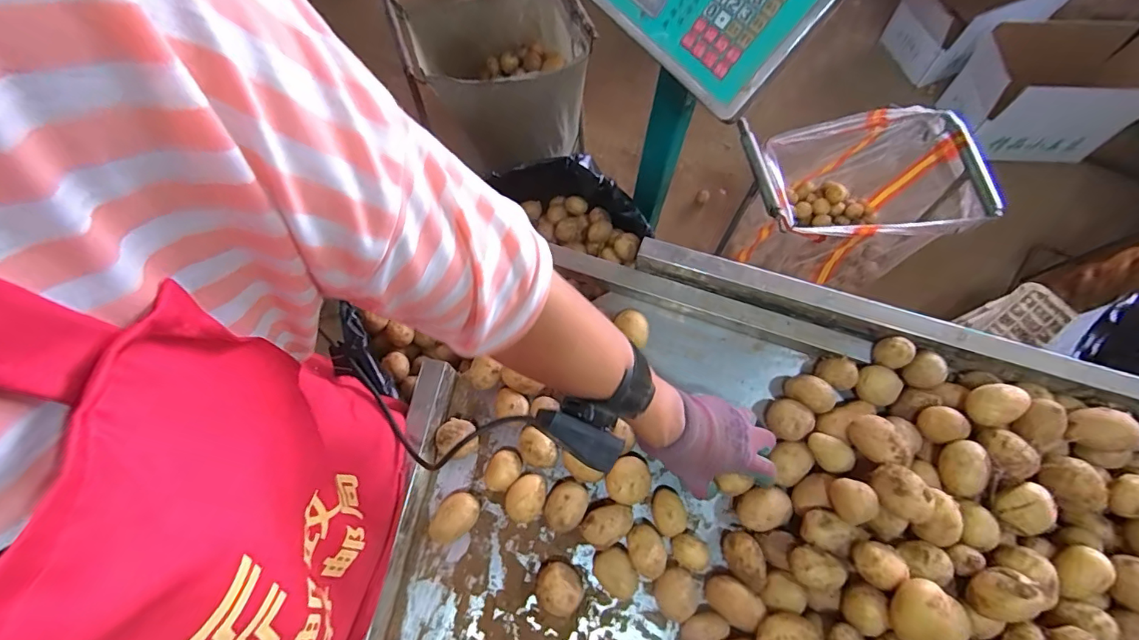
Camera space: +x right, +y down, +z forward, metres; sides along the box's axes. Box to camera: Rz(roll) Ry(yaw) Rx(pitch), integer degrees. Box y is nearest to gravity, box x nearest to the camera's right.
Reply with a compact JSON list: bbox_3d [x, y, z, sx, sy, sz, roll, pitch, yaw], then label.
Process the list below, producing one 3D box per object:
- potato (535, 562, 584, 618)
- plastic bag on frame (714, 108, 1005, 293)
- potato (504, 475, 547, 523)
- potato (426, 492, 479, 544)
[{"bbox_3d":[-0.010,0.252,0.455,0.044,0.037,0.039,30,74,12],"label":"potato"},{"bbox_3d":[0.447,-0.204,0.839,0.352,0.266,0.232,-2,70,2],"label":"plastic bag on frame"},{"bbox_3d":[-0.042,0.177,0.484,0.036,0.035,0.044,19,72,9],"label":"potato"},{"bbox_3d":[-0.112,0.196,0.478,0.034,0.028,0.052,39,76,15],"label":"potato"}]

